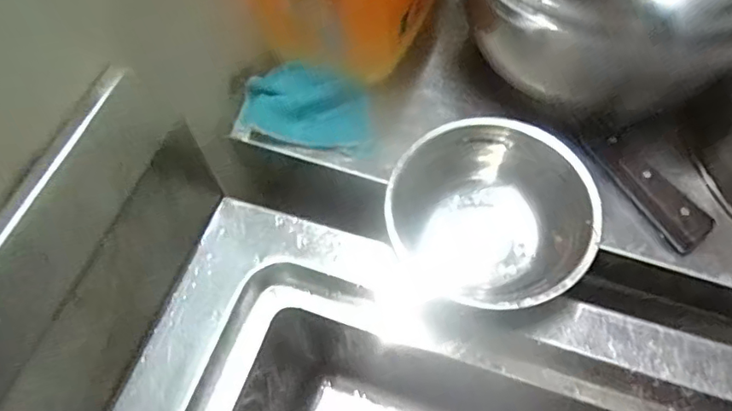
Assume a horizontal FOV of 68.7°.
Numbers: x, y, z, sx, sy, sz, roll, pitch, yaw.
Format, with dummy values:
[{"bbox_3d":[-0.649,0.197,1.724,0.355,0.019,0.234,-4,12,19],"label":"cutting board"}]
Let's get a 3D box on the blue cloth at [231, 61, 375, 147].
[{"bbox_3d":[-0.052,-0.092,0.488,0.117,0.024,0.076,4,61,6],"label":"blue cloth"}]

